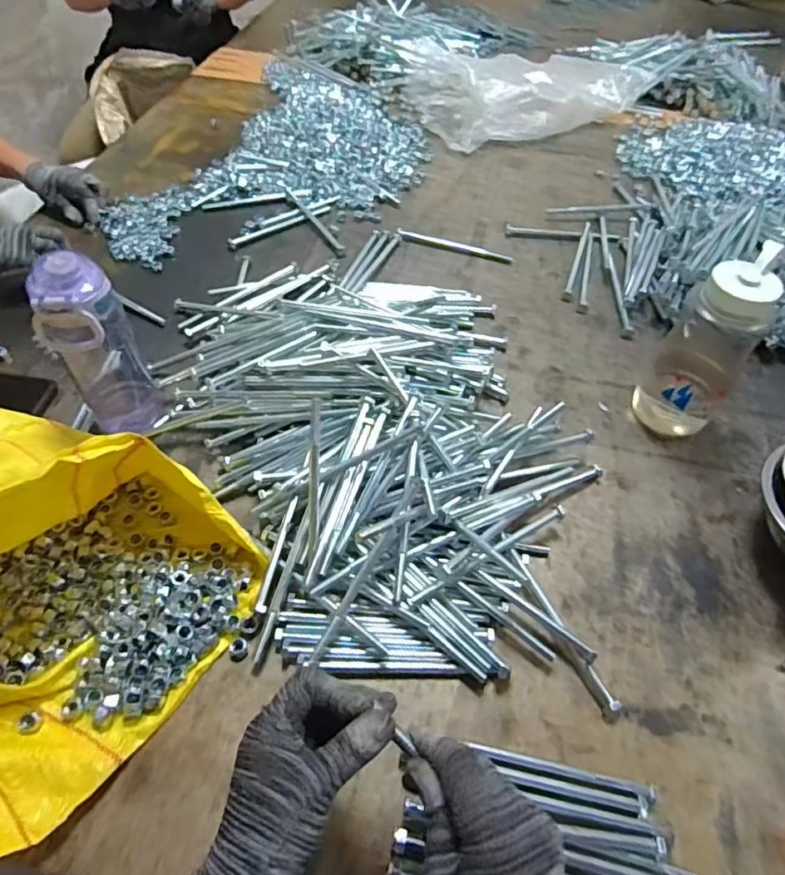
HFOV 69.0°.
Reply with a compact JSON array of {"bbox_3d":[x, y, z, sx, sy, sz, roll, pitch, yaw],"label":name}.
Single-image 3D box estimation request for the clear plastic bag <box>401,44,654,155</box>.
[{"bbox_3d":[0.283,-0.772,1.188,0.493,0.118,0.306,-20,56,-17],"label":"clear plastic bag"}]

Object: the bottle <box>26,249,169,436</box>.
[{"bbox_3d":[-0.306,-0.087,0.600,0.080,0.202,0.084,-32,60,-24],"label":"bottle"}]

